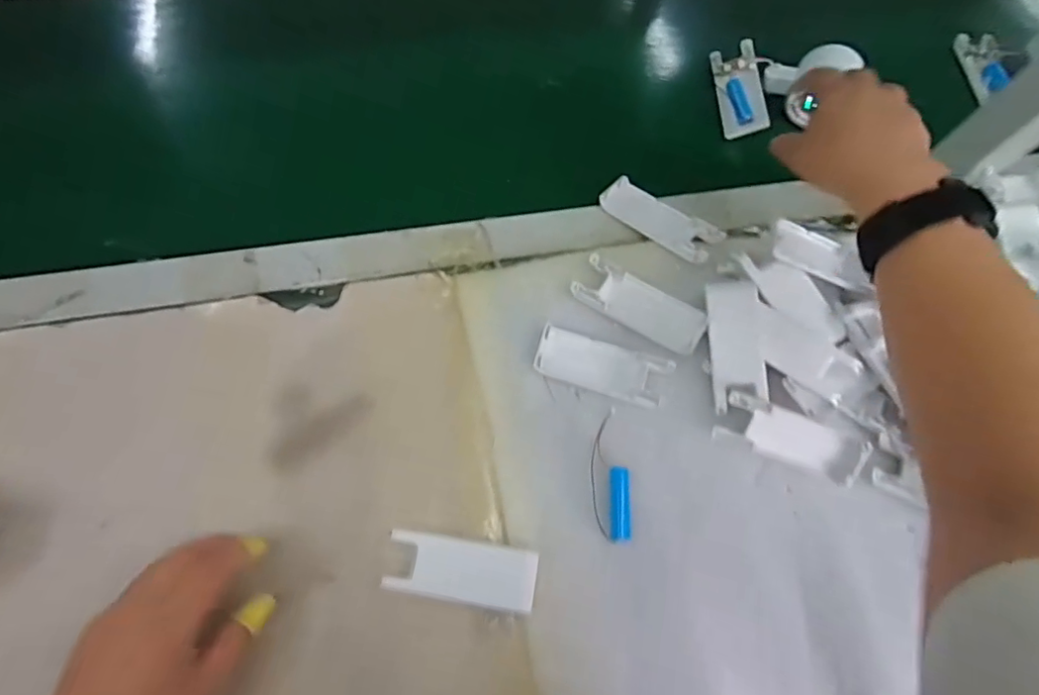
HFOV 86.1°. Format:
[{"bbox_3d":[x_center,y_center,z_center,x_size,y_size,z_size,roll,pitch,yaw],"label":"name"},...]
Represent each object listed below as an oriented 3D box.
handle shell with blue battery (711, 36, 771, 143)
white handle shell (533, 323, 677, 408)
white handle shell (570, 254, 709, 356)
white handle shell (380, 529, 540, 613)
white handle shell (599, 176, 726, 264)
[{"bbox_3d":[0.213,-0.250,0.539,0.041,0.010,0.100,-11,73,24],"label":"handle shell with blue battery"},{"bbox_3d":[0.064,0.014,0.431,0.102,0.008,0.041,17,69,2],"label":"white handle shell"},{"bbox_3d":[0.095,-0.033,0.444,0.105,0.013,0.040,33,70,7],"label":"white handle shell"},{"bbox_3d":[-0.038,0.151,0.379,0.098,0.023,0.038,10,69,-1],"label":"white handle shell"},{"bbox_3d":[0.121,-0.111,0.478,0.104,0.014,0.040,37,71,9],"label":"white handle shell"}]

